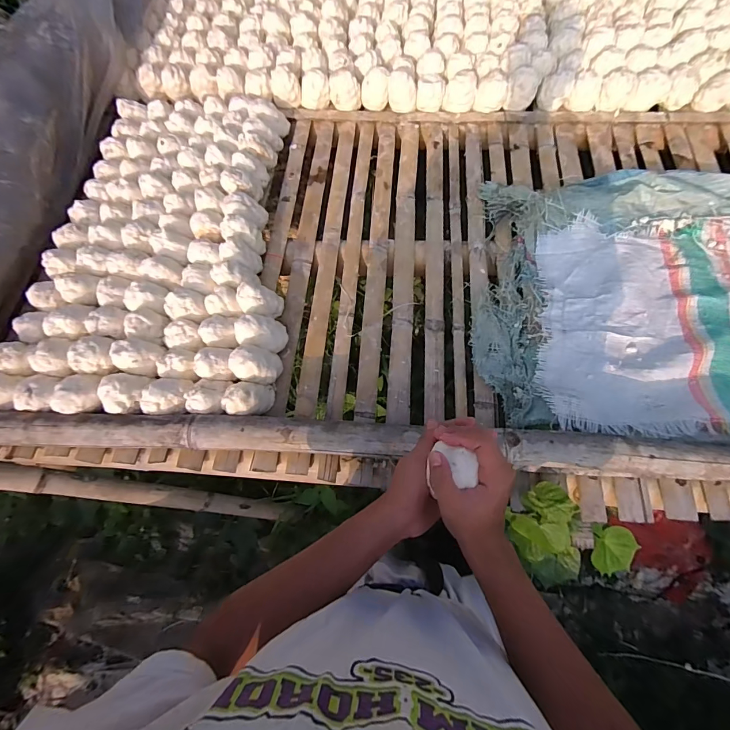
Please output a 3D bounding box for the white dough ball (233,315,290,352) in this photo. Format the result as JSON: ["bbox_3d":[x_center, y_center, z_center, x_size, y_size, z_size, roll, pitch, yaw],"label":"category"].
[{"bbox_3d":[-0.203,-0.064,0.758,0.084,0.072,0.070,-2,69,3],"label":"white dough ball"}]

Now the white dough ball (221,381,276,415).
[{"bbox_3d":[-0.214,0.064,0.708,0.076,0.071,0.065,-6,65,1],"label":"white dough ball"}]

